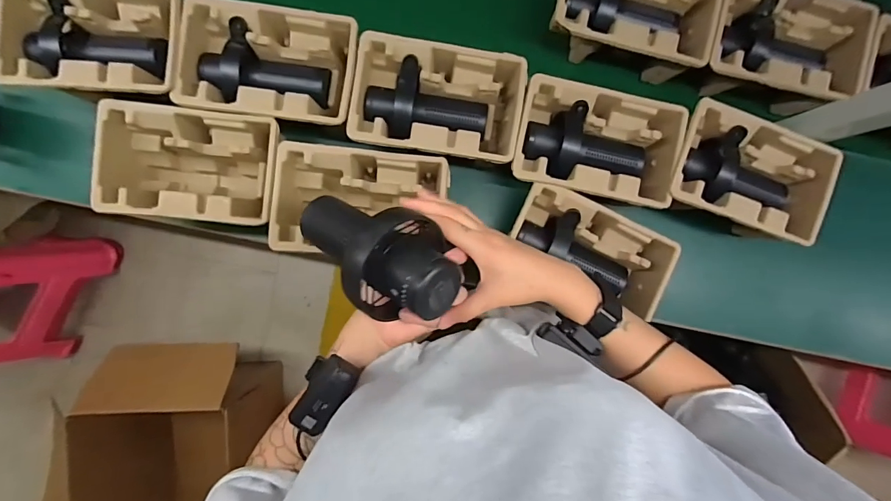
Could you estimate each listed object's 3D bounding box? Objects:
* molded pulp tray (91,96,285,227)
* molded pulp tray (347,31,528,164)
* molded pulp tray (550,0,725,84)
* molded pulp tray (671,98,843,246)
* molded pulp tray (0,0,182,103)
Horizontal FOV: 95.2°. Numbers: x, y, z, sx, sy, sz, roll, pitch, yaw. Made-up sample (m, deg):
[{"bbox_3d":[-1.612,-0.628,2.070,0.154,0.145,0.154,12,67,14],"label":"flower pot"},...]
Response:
[{"bbox_3d":[-0.347,-0.116,0.594,0.227,0.123,0.144,5,92,-3],"label":"molded pulp tray"},{"bbox_3d":[-0.012,-0.210,0.595,0.228,0.092,0.146,9,91,-4],"label":"molded pulp tray"},{"bbox_3d":[0.274,-0.358,0.611,0.226,0.090,0.150,12,91,-4],"label":"molded pulp tray"},{"bbox_3d":[0.435,-0.106,0.593,0.221,0.066,0.159,15,91,-4],"label":"molded pulp tray"},{"bbox_3d":[-0.465,-0.281,0.546,0.227,0.058,0.143,2,92,-3],"label":"molded pulp tray"}]

